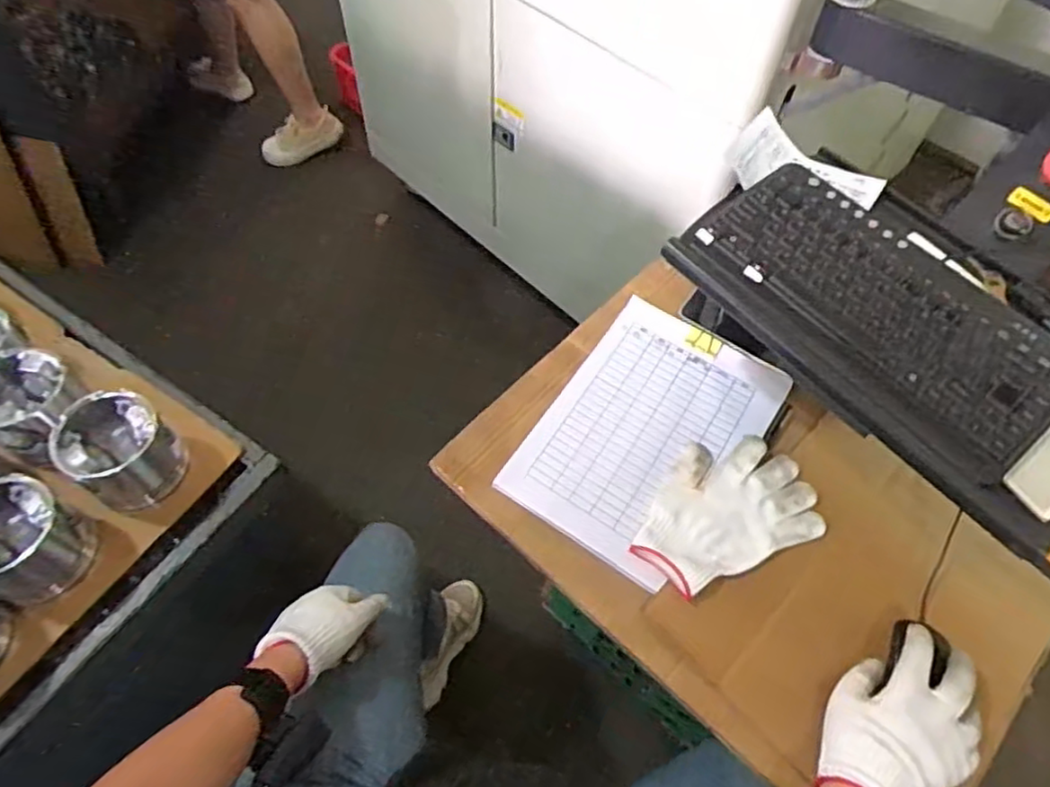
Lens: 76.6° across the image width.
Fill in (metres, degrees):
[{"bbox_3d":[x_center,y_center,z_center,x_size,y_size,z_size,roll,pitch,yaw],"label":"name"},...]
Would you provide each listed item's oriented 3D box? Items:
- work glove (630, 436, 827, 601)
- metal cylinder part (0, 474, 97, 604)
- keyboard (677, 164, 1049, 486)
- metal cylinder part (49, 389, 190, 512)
[{"bbox_3d":[0.198,0.113,0.676,0.189,0.020,0.131,-21,62,-14],"label":"work glove"},{"bbox_3d":[-0.453,0.131,0.597,0.077,0.094,0.089,21,61,11],"label":"metal cylinder part"},{"bbox_3d":[0.305,-0.079,0.578,0.178,0.023,0.313,-37,67,-21],"label":"keyboard"},{"bbox_3d":[-0.389,0.052,0.642,0.094,0.071,0.089,1,59,-1],"label":"metal cylinder part"}]

